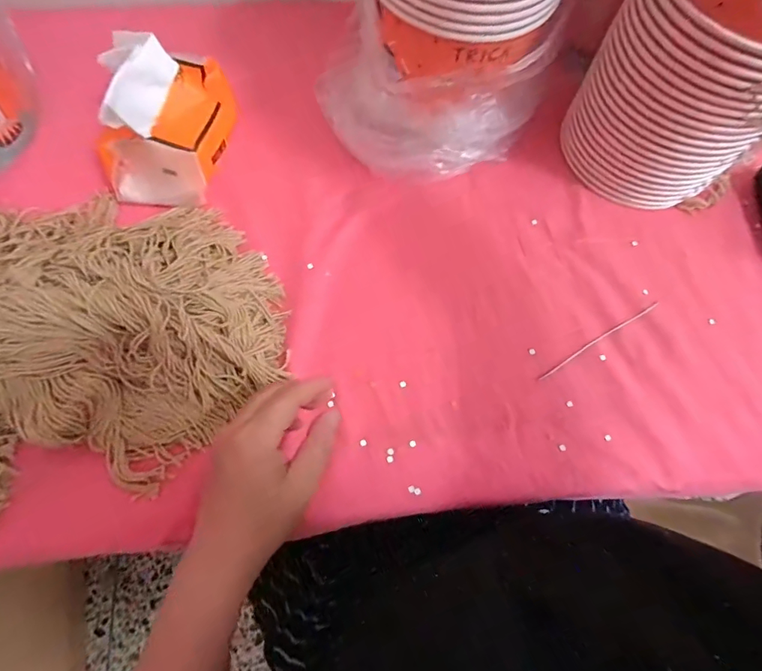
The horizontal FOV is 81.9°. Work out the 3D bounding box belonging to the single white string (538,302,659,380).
[{"bbox_3d":[0.204,0.004,0.410,0.138,0.009,0.005,-30,75,-11],"label":"single white string"}]

